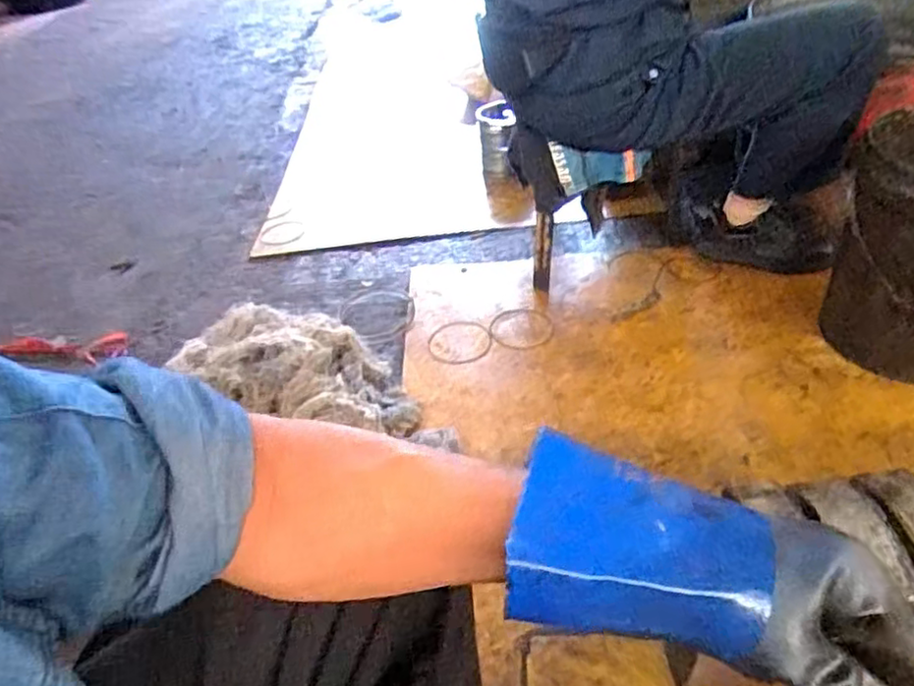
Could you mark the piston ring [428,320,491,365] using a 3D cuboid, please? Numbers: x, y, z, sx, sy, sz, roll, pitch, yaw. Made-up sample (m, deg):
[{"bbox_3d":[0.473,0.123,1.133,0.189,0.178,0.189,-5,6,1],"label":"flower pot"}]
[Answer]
[{"bbox_3d":[0.007,-0.005,1.299,0.122,0.007,0.136,-1,38,7],"label":"piston ring"}]

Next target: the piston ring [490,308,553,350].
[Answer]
[{"bbox_3d":[0.130,-0.029,1.306,0.122,0.008,0.128,-4,38,3],"label":"piston ring"}]

